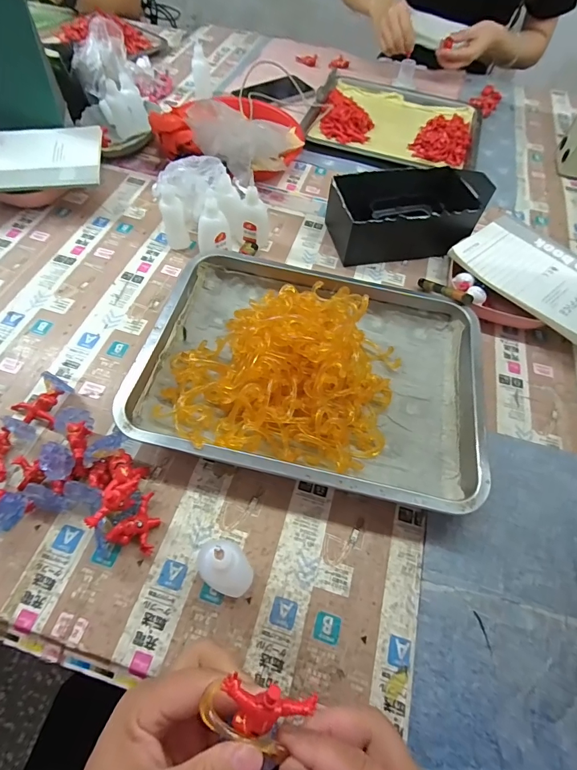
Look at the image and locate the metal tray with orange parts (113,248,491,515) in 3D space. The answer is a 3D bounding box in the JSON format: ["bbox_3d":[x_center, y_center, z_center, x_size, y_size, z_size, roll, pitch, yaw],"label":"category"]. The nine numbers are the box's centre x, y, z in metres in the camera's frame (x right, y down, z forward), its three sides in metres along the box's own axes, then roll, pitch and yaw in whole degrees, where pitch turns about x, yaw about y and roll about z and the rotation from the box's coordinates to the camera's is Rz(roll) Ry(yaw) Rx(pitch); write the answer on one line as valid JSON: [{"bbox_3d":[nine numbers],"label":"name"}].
[{"bbox_3d":[0.031,-0.032,0.389,0.343,0.073,0.264,12,60,4],"label":"metal tray with orange parts"}]

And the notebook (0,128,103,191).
[{"bbox_3d":[-0.368,-0.318,0.524,0.201,0.024,0.143,-11,61,-9],"label":"notebook"}]

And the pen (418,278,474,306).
[{"bbox_3d":[0.193,-0.116,0.470,0.016,0.018,0.076,-28,40,-18],"label":"pen"}]

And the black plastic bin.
[{"bbox_3d":[0.166,-0.235,0.522,0.204,0.071,0.116,-11,61,-9],"label":"black plastic bin"}]

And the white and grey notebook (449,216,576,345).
[{"bbox_3d":[0.324,-0.143,0.483,0.135,0.010,0.198,-36,67,-19],"label":"white and grey notebook"}]

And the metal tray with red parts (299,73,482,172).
[{"bbox_3d":[0.197,-0.495,0.708,0.306,0.026,0.274,15,60,5],"label":"metal tray with red parts"}]

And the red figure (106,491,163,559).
[{"bbox_3d":[-0.124,0.115,0.321,0.035,0.018,0.045,16,60,6],"label":"red figure"}]

